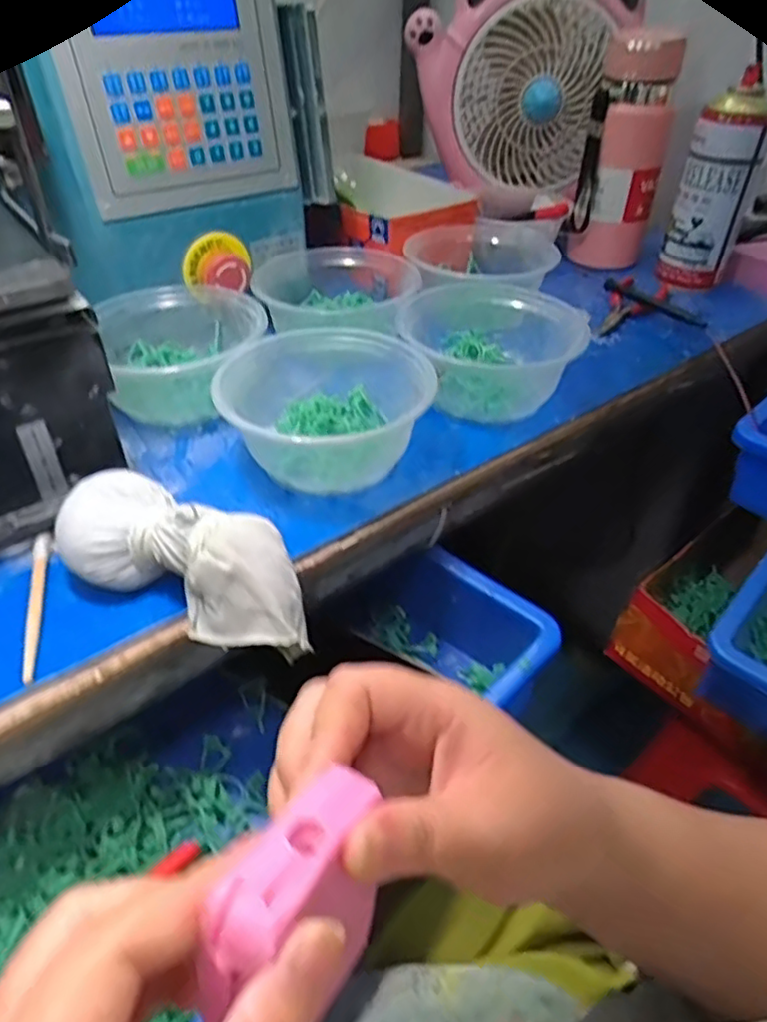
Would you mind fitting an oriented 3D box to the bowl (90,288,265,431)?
[{"bbox_3d":[-0.145,-0.121,0.488,0.110,0.057,0.124,-13,43,-17],"label":"bowl"}]

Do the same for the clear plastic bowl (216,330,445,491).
[{"bbox_3d":[-0.049,-0.065,0.427,0.130,0.063,0.130,1,41,-1],"label":"clear plastic bowl"}]

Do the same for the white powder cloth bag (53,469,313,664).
[{"bbox_3d":[-0.105,0.024,0.335,0.146,0.045,0.058,16,43,16],"label":"white powder cloth bag"}]

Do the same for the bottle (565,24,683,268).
[{"bbox_3d":[0.244,-0.362,0.661,0.078,0.200,0.072,12,42,11],"label":"bottle"}]

